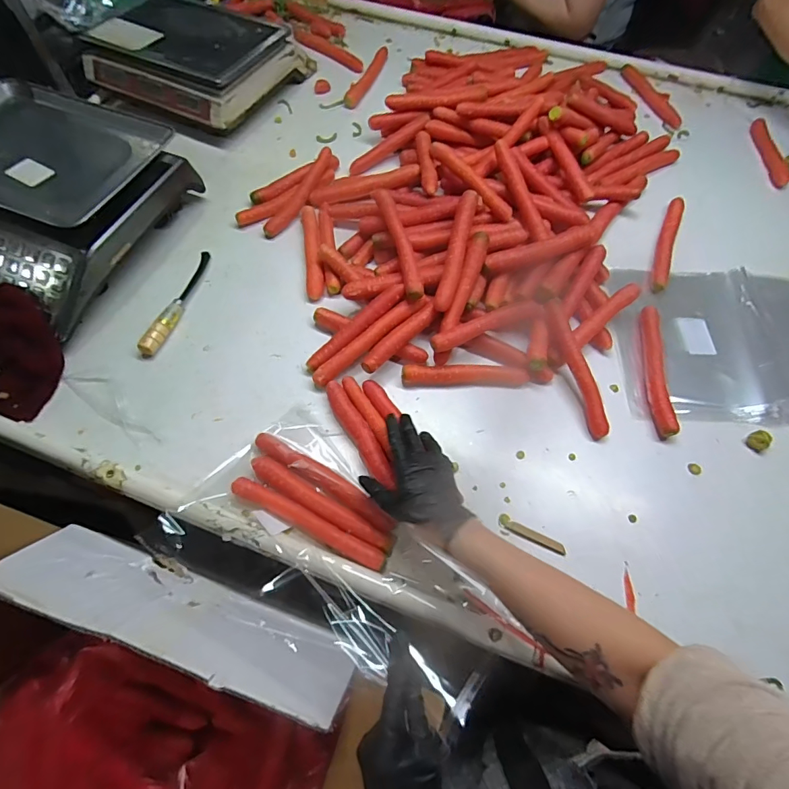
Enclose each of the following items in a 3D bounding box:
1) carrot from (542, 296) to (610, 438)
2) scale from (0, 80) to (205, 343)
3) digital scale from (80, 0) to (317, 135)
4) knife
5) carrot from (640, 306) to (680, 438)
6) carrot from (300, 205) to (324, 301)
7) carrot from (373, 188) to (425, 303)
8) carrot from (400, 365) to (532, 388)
[{"bbox_3d":[0.240,-0.036,0.585,0.027,0.023,0.187,-18,82,-12],"label":"carrot"},{"bbox_3d":[-0.523,-0.297,0.673,0.310,0.115,0.348,21,65,9],"label":"scale"},{"bbox_3d":[-0.364,-0.640,0.854,0.308,0.106,0.280,23,66,10],"label":"digital scale"},{"bbox_3d":[-0.317,-0.144,0.659,0.023,0.016,0.200,12,64,5],"label":"knife"},{"bbox_3d":[0.364,-0.036,0.625,0.023,0.029,0.206,8,64,3],"label":"carrot"},{"bbox_3d":[-0.131,-0.233,0.705,0.026,0.028,0.183,-8,64,-5],"label":"carrot"},{"bbox_3d":[0.007,-0.221,0.645,0.026,0.031,0.204,-13,65,-7],"label":"carrot"},{"bbox_3d":[0.096,-0.024,0.612,0.169,0.026,0.022,0,64,-1],"label":"carrot"}]

